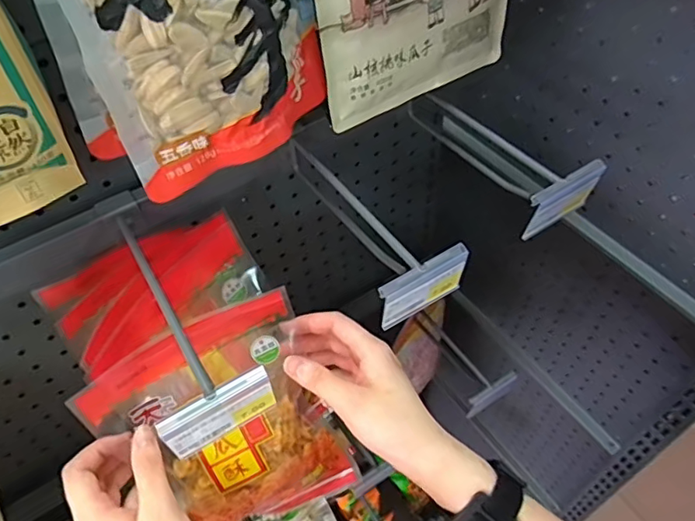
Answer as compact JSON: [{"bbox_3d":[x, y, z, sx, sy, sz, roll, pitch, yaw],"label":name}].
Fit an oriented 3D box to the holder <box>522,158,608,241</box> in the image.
[{"bbox_3d":[0.150,-0.042,0.388,0.061,0.046,0.011,-26,55,-17],"label":"holder"}]

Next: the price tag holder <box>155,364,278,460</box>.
[{"bbox_3d":[-0.069,0.083,0.299,0.060,0.037,0.009,-27,56,-17],"label":"price tag holder"}]

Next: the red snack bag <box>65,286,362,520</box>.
[{"bbox_3d":[-0.085,0.128,0.410,0.162,0.191,0.049,-27,24,-20],"label":"red snack bag"}]

